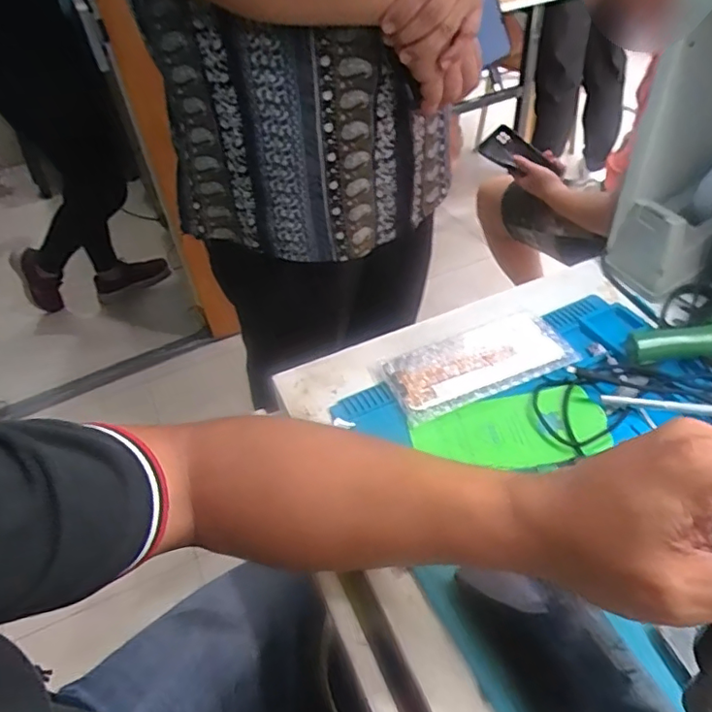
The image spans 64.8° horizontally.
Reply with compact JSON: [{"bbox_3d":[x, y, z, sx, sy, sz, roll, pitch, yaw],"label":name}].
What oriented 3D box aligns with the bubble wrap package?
[{"bbox_3d":[0.117,0.004,0.530,0.178,0.015,0.087,-19,45,-12],"label":"bubble wrap package"}]

